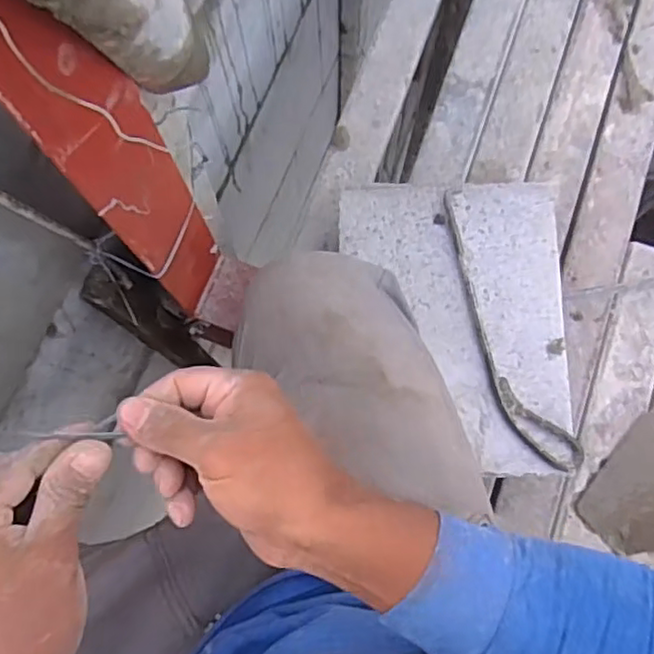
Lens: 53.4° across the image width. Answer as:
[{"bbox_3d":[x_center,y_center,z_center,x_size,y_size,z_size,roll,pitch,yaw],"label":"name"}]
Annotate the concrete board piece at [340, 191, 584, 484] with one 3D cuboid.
[{"bbox_3d":[0.149,-0.008,0.760,0.250,0.024,0.343,0,77,0],"label":"concrete board piece"}]

